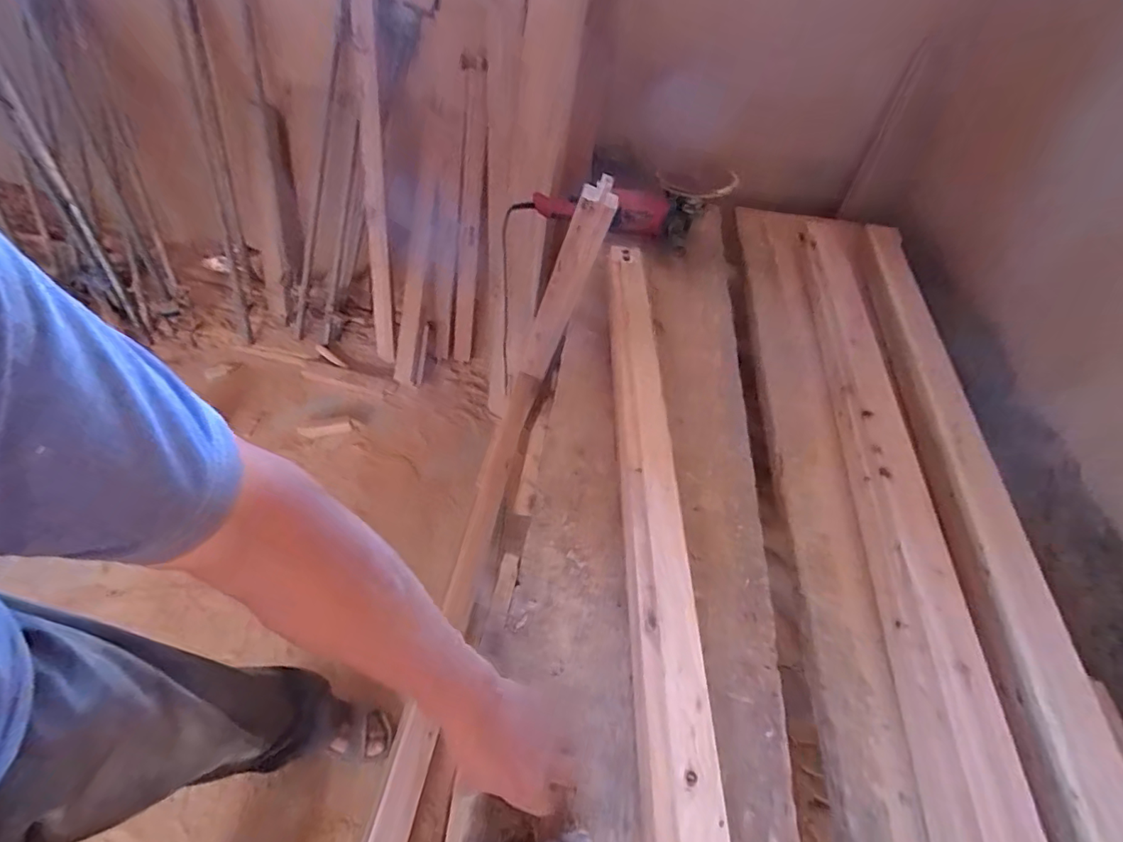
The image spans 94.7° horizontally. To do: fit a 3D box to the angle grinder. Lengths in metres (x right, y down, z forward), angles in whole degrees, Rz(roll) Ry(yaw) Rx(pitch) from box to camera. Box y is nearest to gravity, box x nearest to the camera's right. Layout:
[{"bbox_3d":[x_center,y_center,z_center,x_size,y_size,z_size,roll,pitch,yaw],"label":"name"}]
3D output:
[{"bbox_3d":[0.160,-0.538,1.234,0.453,0.147,0.162,19,50,12],"label":"angle grinder"}]

